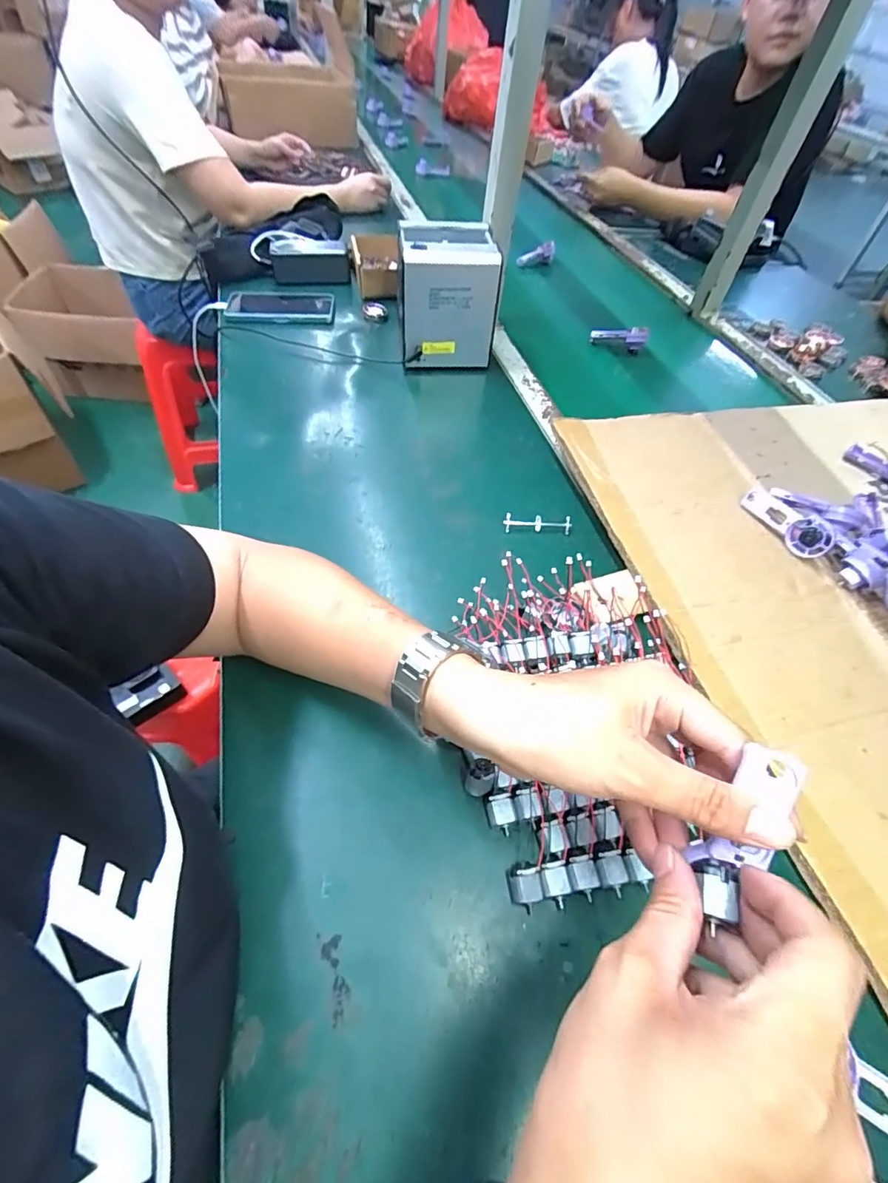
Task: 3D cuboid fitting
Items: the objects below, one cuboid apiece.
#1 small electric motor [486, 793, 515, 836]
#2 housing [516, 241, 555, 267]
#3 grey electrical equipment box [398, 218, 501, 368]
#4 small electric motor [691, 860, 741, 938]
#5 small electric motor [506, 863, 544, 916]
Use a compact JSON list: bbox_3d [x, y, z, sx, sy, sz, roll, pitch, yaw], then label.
[{"bbox_3d":[0.040,0.160,0.349,0.019,0.019,0.024,-1,53,-7],"label":"small electric motor"},{"bbox_3d":[0.187,-0.697,1.004,0.088,0.033,0.024,-18,57,-19],"label":"housing"},{"bbox_3d":[0.004,-0.406,0.696,0.128,0.168,0.115,1,53,-5],"label":"grey electrical equipment box"},{"bbox_3d":[0.117,0.131,0.213,0.017,0.013,0.021,11,54,7],"label":"small electric motor"},{"bbox_3d":[0.053,0.197,0.321,0.021,0.020,0.025,-2,53,-7],"label":"small electric motor"}]

